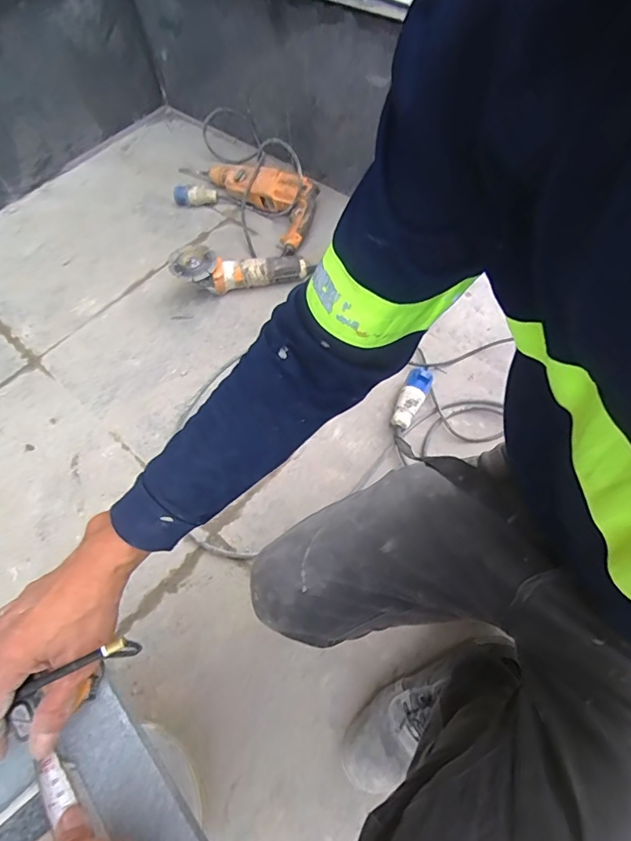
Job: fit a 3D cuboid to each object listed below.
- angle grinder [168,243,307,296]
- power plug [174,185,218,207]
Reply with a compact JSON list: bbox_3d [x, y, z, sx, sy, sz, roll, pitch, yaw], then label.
[{"bbox_3d":[-0.170,-0.340,1.074,0.286,0.093,0.109,2,61,7],"label":"angle grinder"},{"bbox_3d":[-0.321,-0.603,1.259,0.111,0.049,0.044,4,61,8],"label":"power plug"}]

